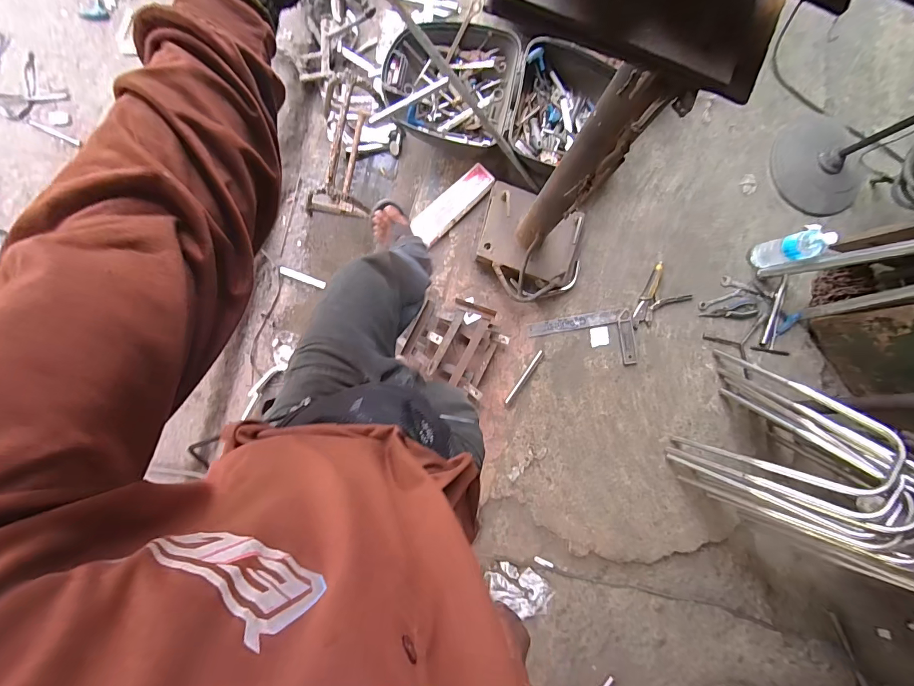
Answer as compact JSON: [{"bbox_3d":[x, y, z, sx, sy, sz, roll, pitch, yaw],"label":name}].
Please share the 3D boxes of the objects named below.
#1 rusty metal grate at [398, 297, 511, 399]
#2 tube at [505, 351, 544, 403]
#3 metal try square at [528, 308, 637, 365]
[{"bbox_3d":[-0.002,-0.002,1.252,0.282,0.074,0.263,26,90,-2],"label":"rusty metal grate"},{"bbox_3d":[0.228,0.115,1.307,0.020,0.008,0.208,35,90,-2],"label":"tube"},{"bbox_3d":[0.425,-0.002,1.297,0.344,0.020,0.181,-8,91,-2],"label":"metal try square"}]

